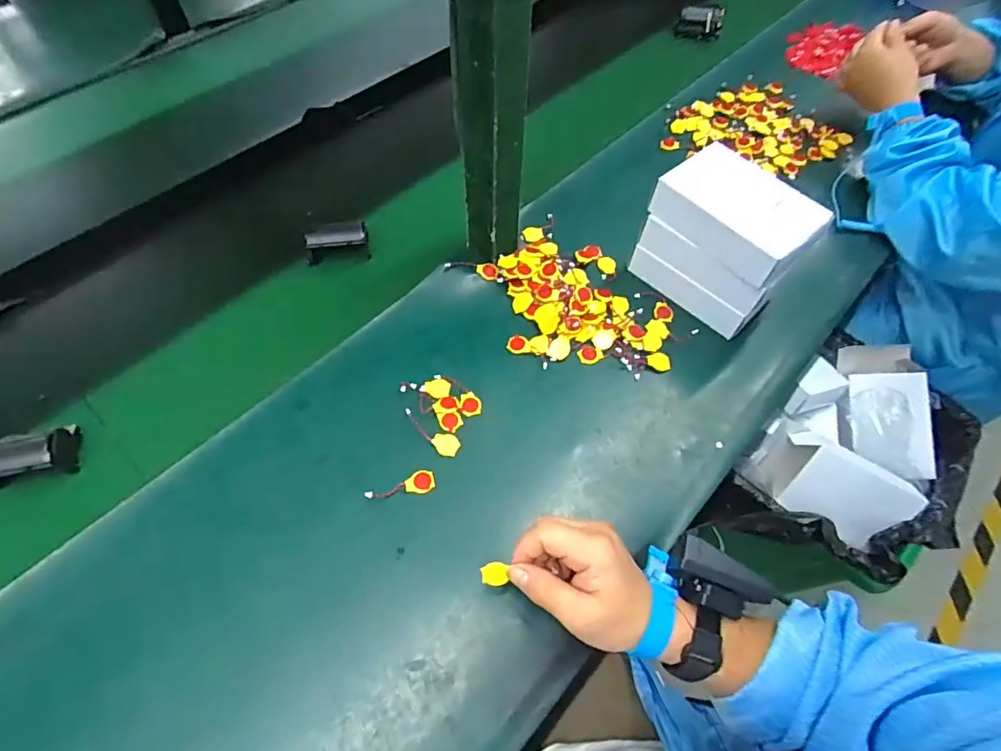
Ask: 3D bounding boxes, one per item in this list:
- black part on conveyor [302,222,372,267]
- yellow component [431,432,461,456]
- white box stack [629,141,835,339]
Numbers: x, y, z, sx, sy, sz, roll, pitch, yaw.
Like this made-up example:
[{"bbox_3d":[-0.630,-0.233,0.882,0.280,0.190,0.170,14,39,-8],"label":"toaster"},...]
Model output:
[{"bbox_3d":[-0.182,-0.147,0.598,0.066,0.044,0.030,-9,60,-8],"label":"black part on conveyor"},{"bbox_3d":[-0.050,0.062,0.482,0.025,0.004,0.021,20,60,10],"label":"yellow component"},{"bbox_3d":[0.226,-0.134,0.545,0.096,0.126,0.143,-39,68,-22],"label":"white box stack"}]

